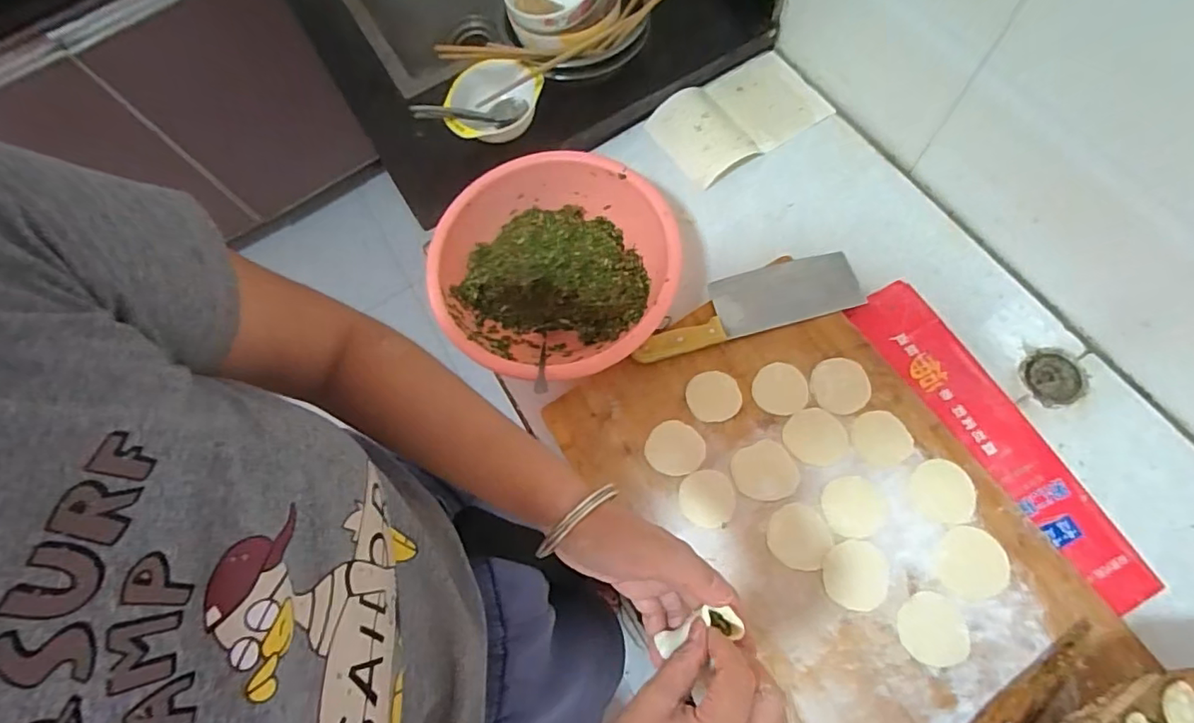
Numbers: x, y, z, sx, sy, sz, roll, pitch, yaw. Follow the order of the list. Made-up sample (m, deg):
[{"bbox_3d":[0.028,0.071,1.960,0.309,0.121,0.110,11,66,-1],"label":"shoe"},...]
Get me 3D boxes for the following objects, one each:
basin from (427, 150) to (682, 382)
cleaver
[{"bbox_3d":[-0.052,-0.107,0.694,0.275,0.100,0.289,-5,69,3],"label":"basin"},{"bbox_3d":[0.179,-0.069,0.681,0.284,0.020,0.080,-16,69,-1],"label":"cleaver"}]

